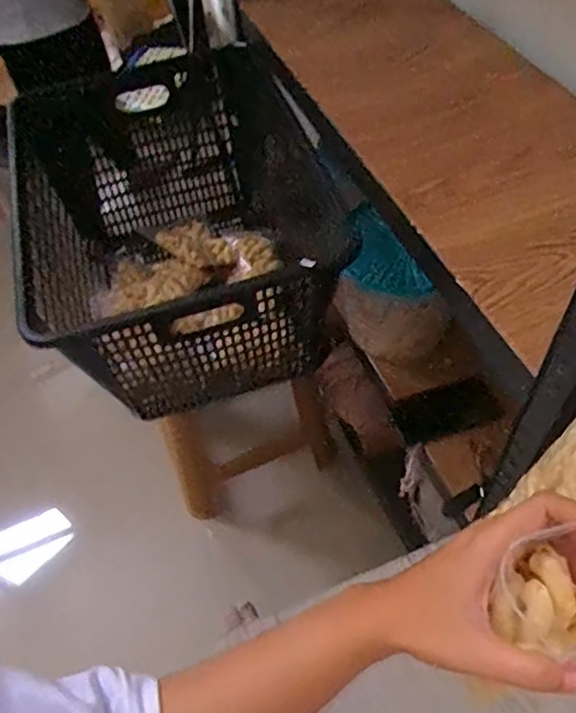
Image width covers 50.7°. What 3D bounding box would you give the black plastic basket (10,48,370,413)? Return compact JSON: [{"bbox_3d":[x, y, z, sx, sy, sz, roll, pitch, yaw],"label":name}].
[{"bbox_3d":[-0.180,-0.210,1.034,0.472,0.318,0.623,-21,55,-10],"label":"black plastic basket"}]

